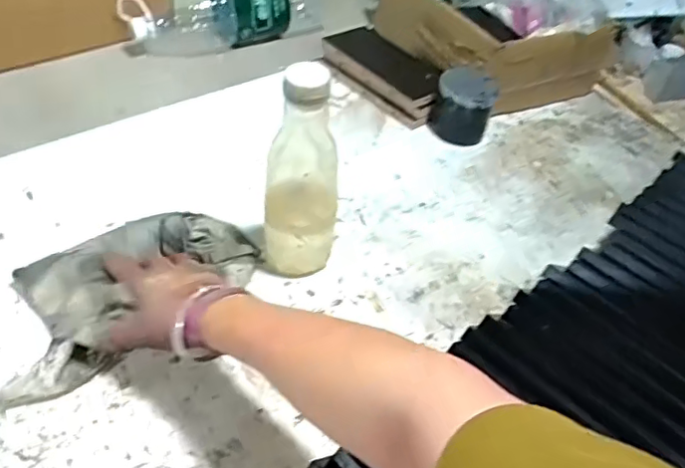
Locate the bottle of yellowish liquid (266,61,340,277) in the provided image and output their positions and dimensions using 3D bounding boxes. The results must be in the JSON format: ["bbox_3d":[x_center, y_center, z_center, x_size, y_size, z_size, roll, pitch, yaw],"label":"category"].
[{"bbox_3d":[-0.037,-0.052,0.568,0.069,0.233,0.059,7,45,0],"label":"bottle of yellowish liquid"}]

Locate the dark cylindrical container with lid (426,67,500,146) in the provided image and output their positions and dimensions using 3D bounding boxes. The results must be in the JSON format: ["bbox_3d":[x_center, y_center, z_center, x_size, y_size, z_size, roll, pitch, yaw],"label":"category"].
[{"bbox_3d":[0.172,-0.181,0.839,0.087,0.088,0.075,14,45,7],"label":"dark cylindrical container with lid"}]

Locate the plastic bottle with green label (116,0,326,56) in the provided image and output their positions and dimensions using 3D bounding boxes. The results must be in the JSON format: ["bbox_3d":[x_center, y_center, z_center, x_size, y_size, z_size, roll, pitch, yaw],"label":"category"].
[{"bbox_3d":[-0.184,-0.371,0.969,0.346,0.100,0.107,-15,49,-21],"label":"plastic bottle with green label"}]

